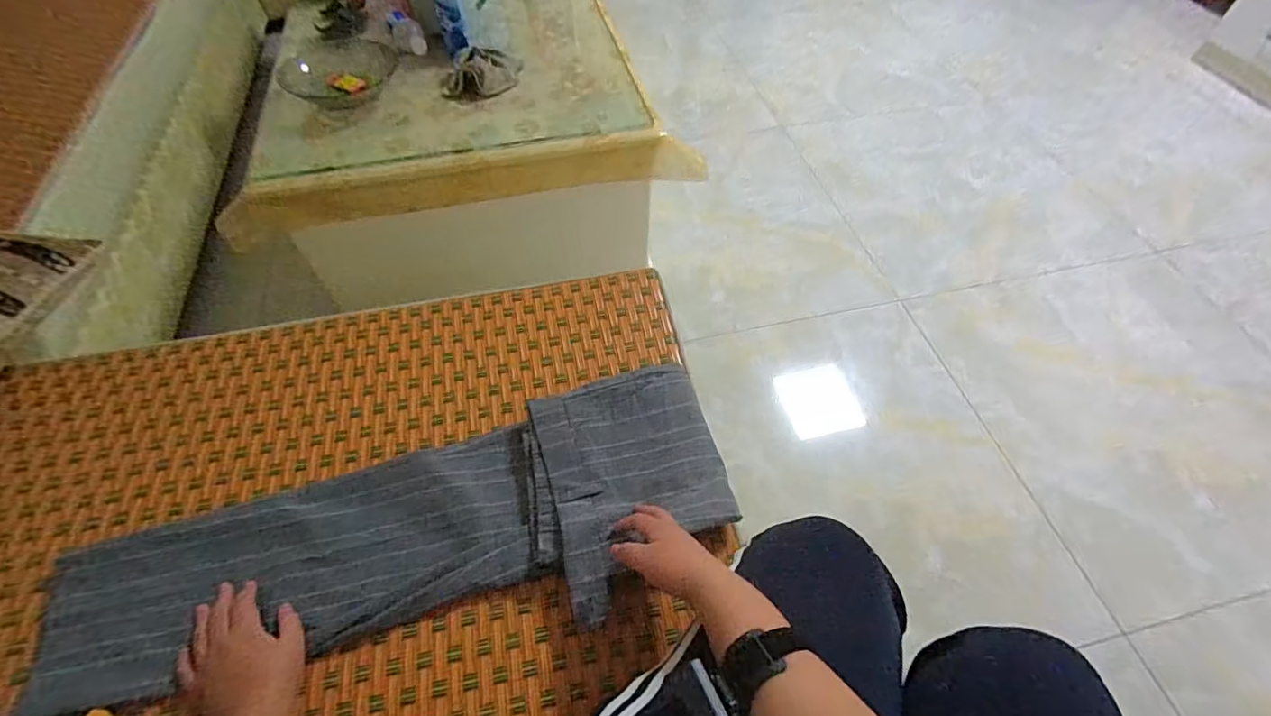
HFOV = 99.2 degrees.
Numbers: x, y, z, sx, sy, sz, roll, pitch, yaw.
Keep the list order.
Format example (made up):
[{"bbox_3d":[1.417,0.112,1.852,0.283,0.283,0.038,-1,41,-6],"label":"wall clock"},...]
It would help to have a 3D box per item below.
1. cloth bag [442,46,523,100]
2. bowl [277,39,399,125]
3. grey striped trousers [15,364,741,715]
[{"bbox_3d":[-0.310,-0.596,1.119,0.116,0.045,0.175,16,57,11],"label":"cloth bag"},{"bbox_3d":[-0.603,-0.585,1.097,0.158,0.064,0.195,33,62,21],"label":"bowl"},{"bbox_3d":[-0.255,0.203,0.606,0.715,0.036,0.242,-15,58,-6],"label":"grey striped trousers"}]

